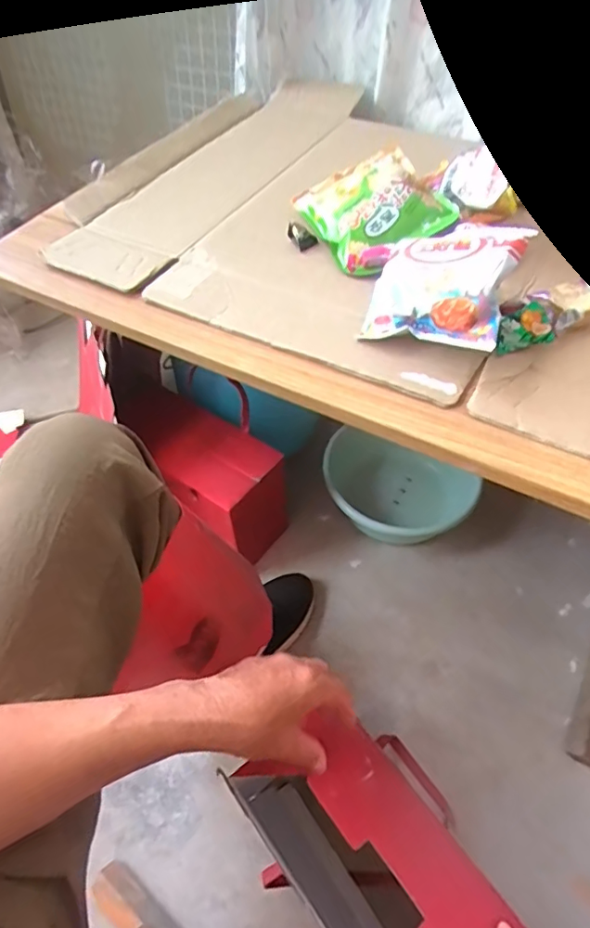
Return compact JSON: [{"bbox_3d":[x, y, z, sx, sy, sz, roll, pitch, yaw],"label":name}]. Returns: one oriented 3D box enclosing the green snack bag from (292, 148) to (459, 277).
[{"bbox_3d":[0.084,-0.266,0.569,0.124,0.046,0.145,-23,54,-13],"label":"green snack bag"}]

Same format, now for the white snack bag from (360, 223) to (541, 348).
[{"bbox_3d":[0.126,-0.146,0.455,0.109,0.072,0.101,24,56,20],"label":"white snack bag"}]

